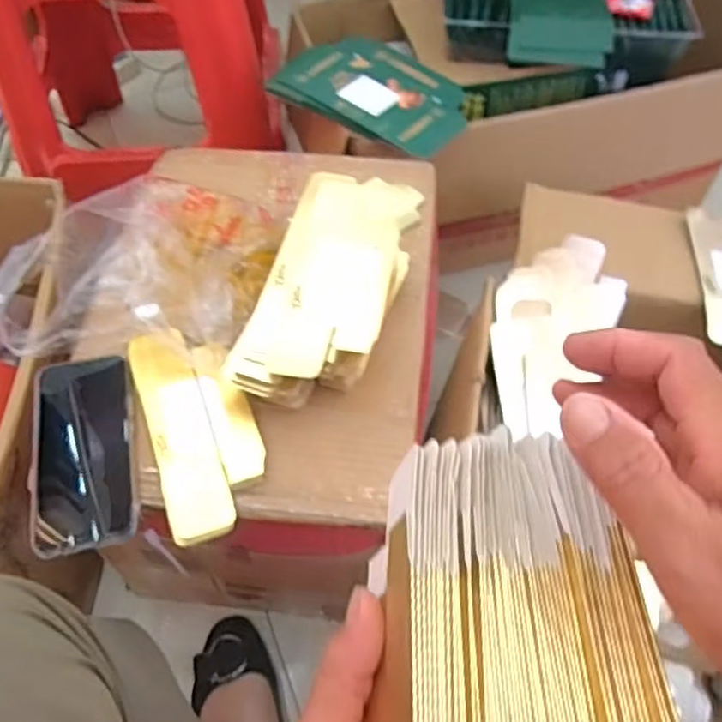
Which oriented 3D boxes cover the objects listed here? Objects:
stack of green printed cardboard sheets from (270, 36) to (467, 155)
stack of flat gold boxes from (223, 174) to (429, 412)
[{"bbox_3d":[0.022,-0.324,0.808,0.223,0.019,0.155,27,62,15],"label":"stack of green printed cardboard sheets"},{"bbox_3d":[-0.026,-0.053,0.584,0.102,0.069,0.212,16,60,9],"label":"stack of flat gold boxes"}]

